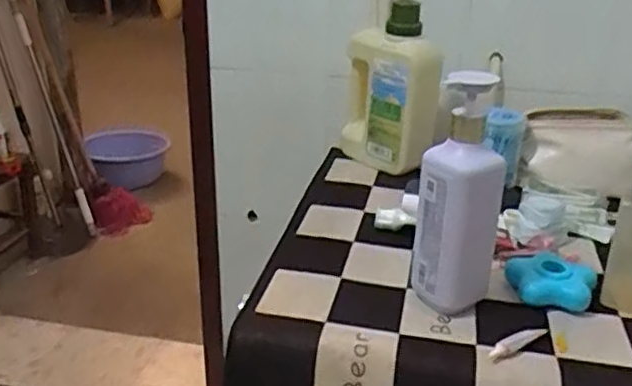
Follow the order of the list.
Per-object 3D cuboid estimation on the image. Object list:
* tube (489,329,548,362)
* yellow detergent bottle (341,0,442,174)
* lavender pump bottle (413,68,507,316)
[{"bbox_3d":[0.210,0.154,0.688,0.080,0.011,0.014,-15,30,-33],"label":"tube"},{"bbox_3d":[0.119,-0.178,1.103,0.079,0.276,0.166,-21,33,-36],"label":"yellow detergent bottle"},{"bbox_3d":[0.156,-0.001,0.713,0.070,0.256,0.061,-11,27,-25],"label":"lavender pump bottle"}]

